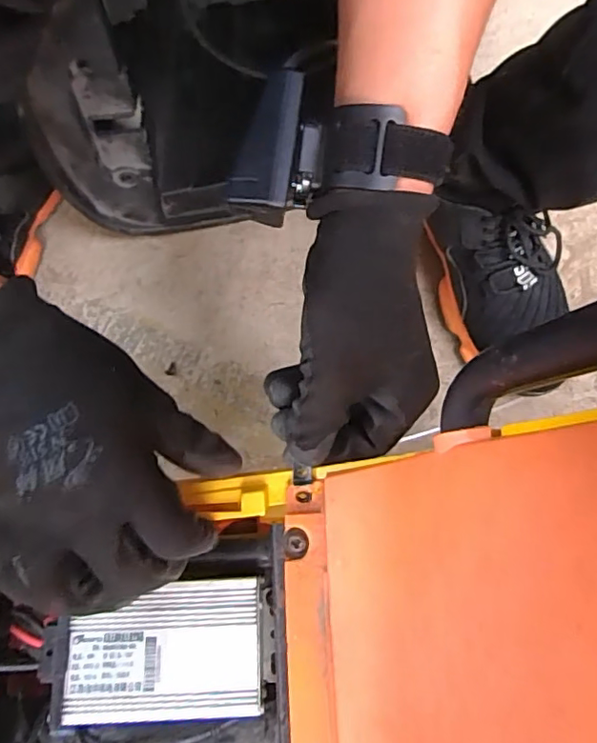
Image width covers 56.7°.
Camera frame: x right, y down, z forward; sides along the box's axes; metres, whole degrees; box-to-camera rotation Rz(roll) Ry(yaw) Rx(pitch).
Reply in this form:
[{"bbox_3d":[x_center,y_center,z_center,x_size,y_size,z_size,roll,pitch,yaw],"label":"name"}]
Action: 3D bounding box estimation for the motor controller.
[{"bbox_3d":[-0.073,0.148,0.300,0.109,0.036,0.068,-4,78,-4],"label":"motor controller"}]

